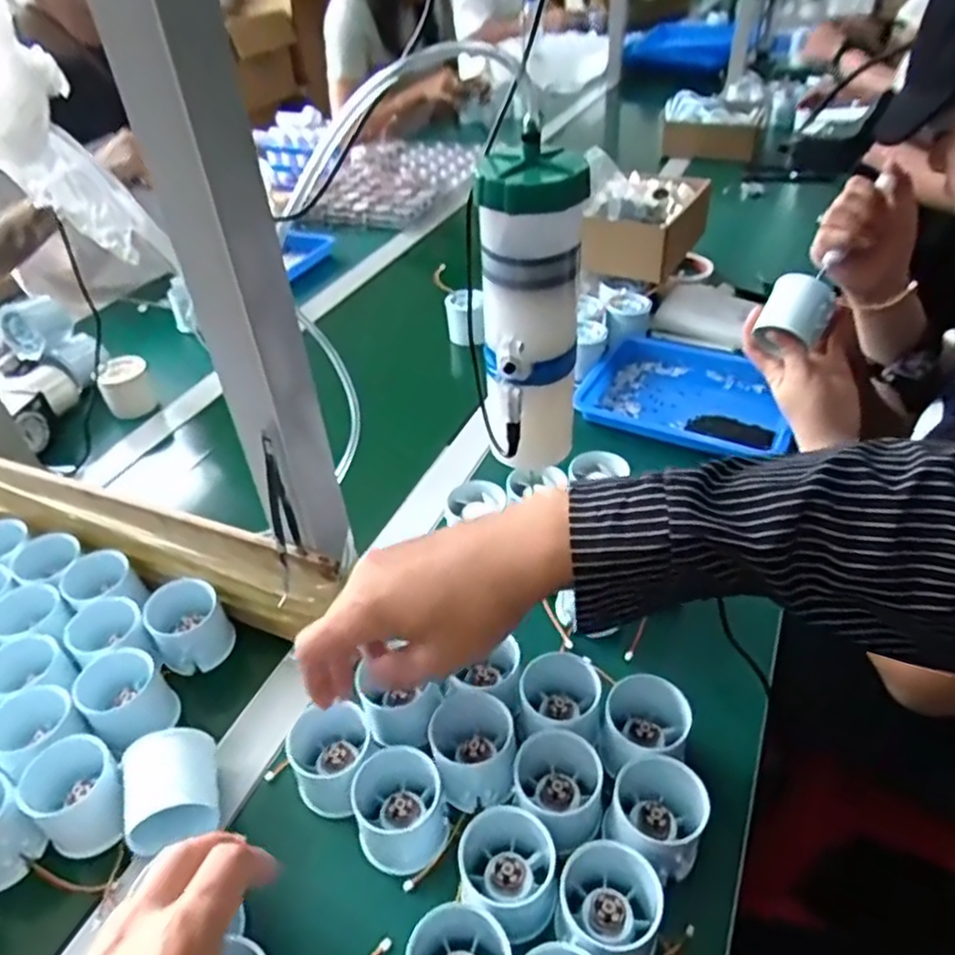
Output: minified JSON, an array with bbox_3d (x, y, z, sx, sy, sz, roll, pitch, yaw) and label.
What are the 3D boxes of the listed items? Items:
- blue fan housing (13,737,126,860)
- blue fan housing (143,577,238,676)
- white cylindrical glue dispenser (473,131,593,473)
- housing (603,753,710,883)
[{"bbox_3d":[-0.247,0.198,0.439,0.057,0.044,0.051,28,50,33],"label":"blue fan housing"},{"bbox_3d":[-0.219,0.113,0.537,0.052,0.047,0.053,-29,45,-25],"label":"blue fan housing"},{"bbox_3d":[0.031,-0.087,0.398,0.059,0.181,0.051,-5,40,1],"label":"white cylindrical glue dispenser"},{"bbox_3d":[0.104,0.195,0.408,0.055,0.047,0.050,24,48,31],"label":"housing"}]

